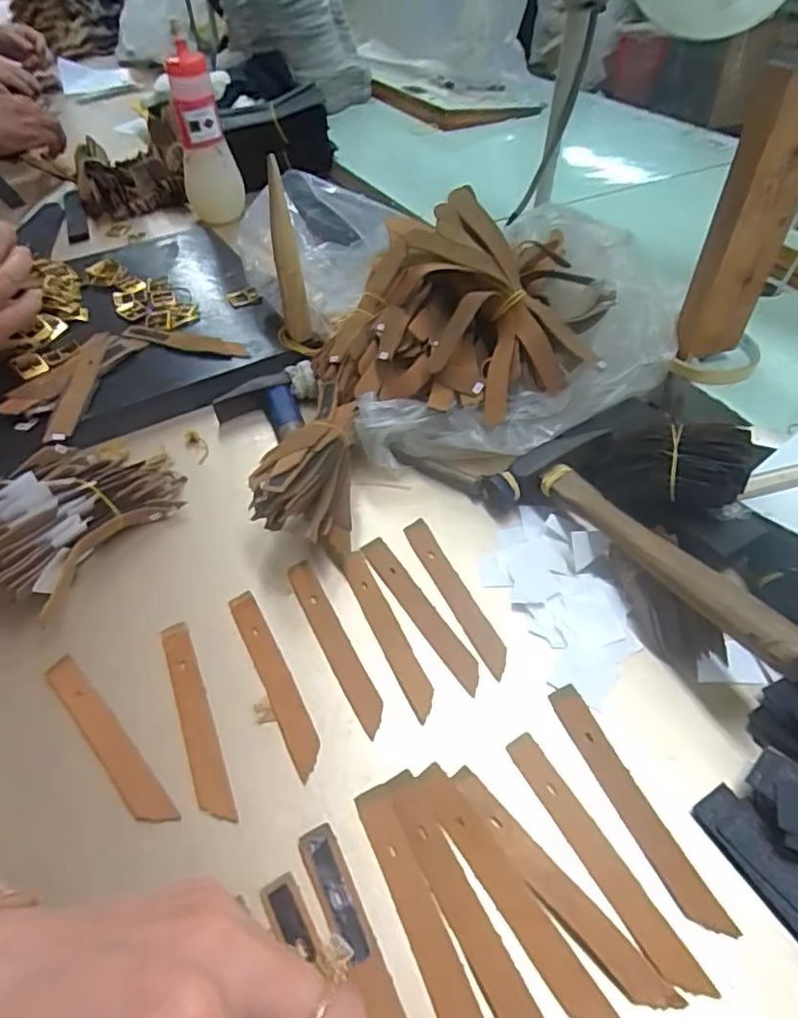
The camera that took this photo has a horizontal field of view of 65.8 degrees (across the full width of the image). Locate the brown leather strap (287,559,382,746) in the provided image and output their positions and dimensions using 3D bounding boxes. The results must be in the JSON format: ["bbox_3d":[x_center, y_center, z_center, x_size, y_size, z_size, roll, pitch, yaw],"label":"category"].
[{"bbox_3d":[-0.039,0.079,0.375,0.017,0.006,0.123,-22,50,-18],"label":"brown leather strap"}]

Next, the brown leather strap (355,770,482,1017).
[{"bbox_3d":[0.012,0.185,0.276,0.025,0.005,0.125,-17,48,-13],"label":"brown leather strap"}]

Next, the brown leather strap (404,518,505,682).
[{"bbox_3d":[0.036,0.054,0.400,0.016,0.006,0.124,-20,49,-16],"label":"brown leather strap"}]

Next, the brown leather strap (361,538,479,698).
[{"bbox_3d":[0.013,0.063,0.390,0.018,0.004,0.122,-25,54,-22],"label":"brown leather strap"}]

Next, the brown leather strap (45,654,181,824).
[{"bbox_3d":[-0.160,0.125,0.337,0.017,0.004,0.124,-36,55,-27],"label":"brown leather strap"}]

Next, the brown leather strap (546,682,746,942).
[{"bbox_3d":[0.116,0.145,0.309,0.016,0.005,0.124,-19,49,-15],"label":"brown leather strap"}]

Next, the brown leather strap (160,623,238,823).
[{"bbox_3d":[-0.114,0.115,0.345,0.017,0.004,0.125,-20,49,-16],"label":"brown leather strap"}]

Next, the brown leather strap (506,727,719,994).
[{"bbox_3d":[0.094,0.164,0.293,0.016,0.006,0.124,-24,50,-19],"label":"brown leather strap"}]

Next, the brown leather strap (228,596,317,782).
[{"bbox_3d":[-0.073,0.097,0.361,0.018,0.006,0.123,-22,50,-17],"label":"brown leather strap"}]

